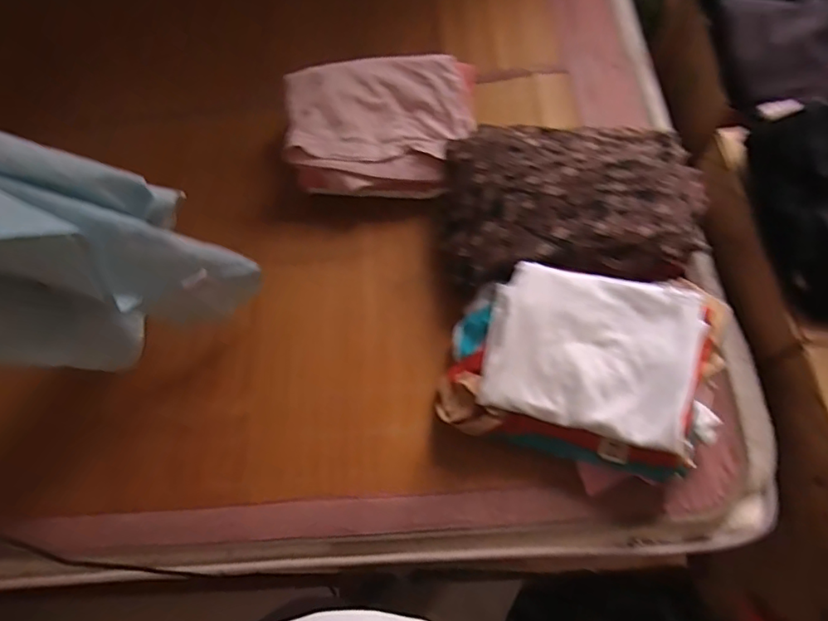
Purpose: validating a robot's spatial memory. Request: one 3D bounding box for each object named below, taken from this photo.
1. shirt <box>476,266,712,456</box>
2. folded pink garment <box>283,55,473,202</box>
[{"bbox_3d":[0.204,0.044,0.633,0.228,0.044,0.190,13,67,9],"label":"shirt"},{"bbox_3d":[-0.051,-0.281,0.844,0.290,0.101,0.205,-5,66,2],"label":"folded pink garment"}]

